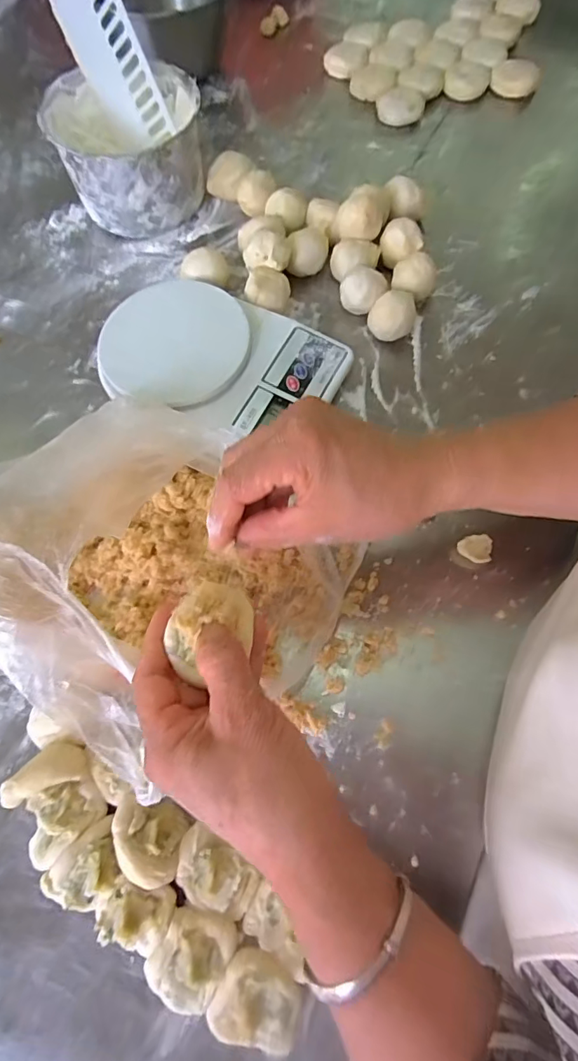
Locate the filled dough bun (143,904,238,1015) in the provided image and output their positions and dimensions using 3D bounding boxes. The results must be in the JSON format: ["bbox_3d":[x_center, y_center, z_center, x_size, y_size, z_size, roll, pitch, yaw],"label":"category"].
[{"bbox_3d":[-0.057,0.252,0.291,0.041,0.033,0.050,28,71,11],"label":"filled dough bun"}]

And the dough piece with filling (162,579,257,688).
[{"bbox_3d":[-0.045,0.058,0.288,0.045,0.021,0.057,12,69,6],"label":"dough piece with filling"}]

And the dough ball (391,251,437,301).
[{"bbox_3d":[0.124,-0.250,0.479,0.041,0.035,0.046,13,69,6],"label":"dough ball"}]

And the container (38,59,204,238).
[{"bbox_3d":[-0.163,-0.392,0.512,0.142,0.092,0.132,-11,69,-3],"label":"container"}]

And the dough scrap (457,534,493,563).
[{"bbox_3d":[0.148,0.015,0.385,0.027,0.012,0.021,-6,68,-2],"label":"dough scrap"}]

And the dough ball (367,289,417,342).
[{"bbox_3d":[0.098,-0.204,0.464,0.042,0.038,0.042,0,68,1],"label":"dough ball"}]

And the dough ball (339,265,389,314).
[{"bbox_3d":[0.072,-0.234,0.476,0.040,0.037,0.034,32,72,13],"label":"dough ball"}]

